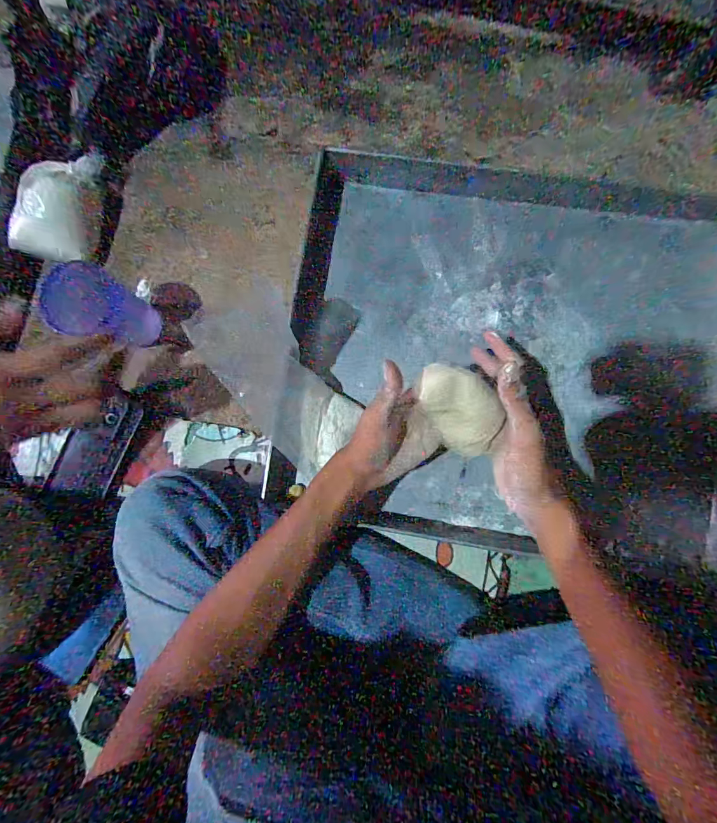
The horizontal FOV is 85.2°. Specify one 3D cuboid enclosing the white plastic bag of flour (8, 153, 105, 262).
[{"bbox_3d":[-0.358,-0.250,0.472,0.065,0.054,0.136,17,88,4],"label":"white plastic bag of flour"}]

